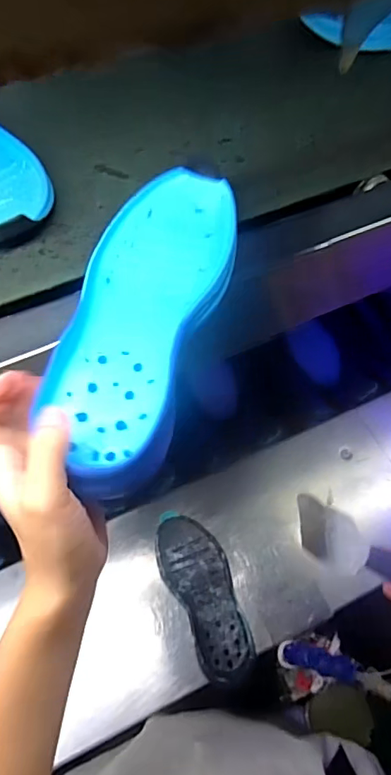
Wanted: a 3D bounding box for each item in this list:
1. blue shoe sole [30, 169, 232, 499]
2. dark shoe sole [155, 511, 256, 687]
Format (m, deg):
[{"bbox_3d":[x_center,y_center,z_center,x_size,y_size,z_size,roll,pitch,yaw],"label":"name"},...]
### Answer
[{"bbox_3d":[-0.035,-0.049,0.328,0.093,0.030,0.243,9,62,8],"label":"blue shoe sole"},{"bbox_3d":[0.010,0.261,0.626,0.081,0.039,0.212,-19,64,-8],"label":"dark shoe sole"}]

